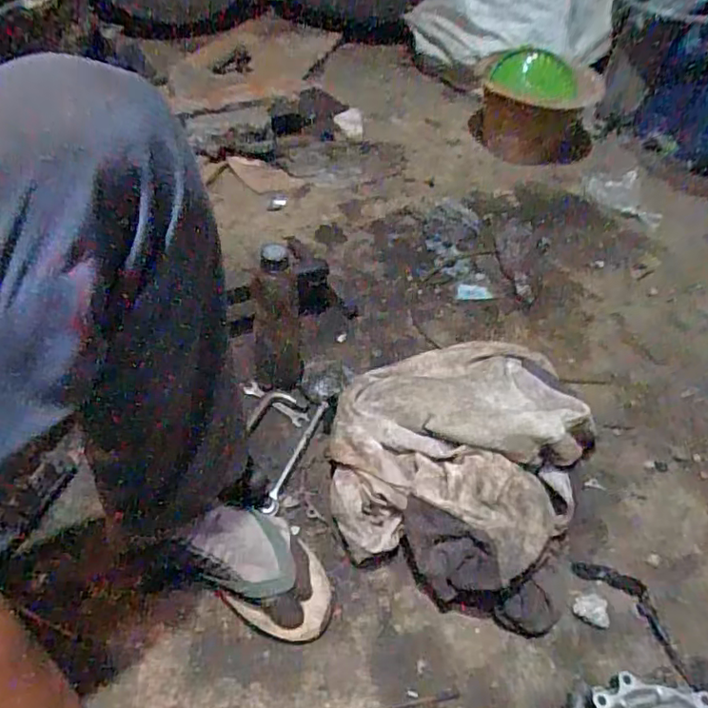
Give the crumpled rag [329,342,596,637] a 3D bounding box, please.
[{"bbox_3d":[0.138,0.101,0.741,0.312,0.117,0.385,20,51,11],"label":"crumpled rag"}]

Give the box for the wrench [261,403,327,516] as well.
[{"bbox_3d":[-0.075,0.132,0.763,0.018,0.014,0.185,18,53,10],"label":"wrench"}]

